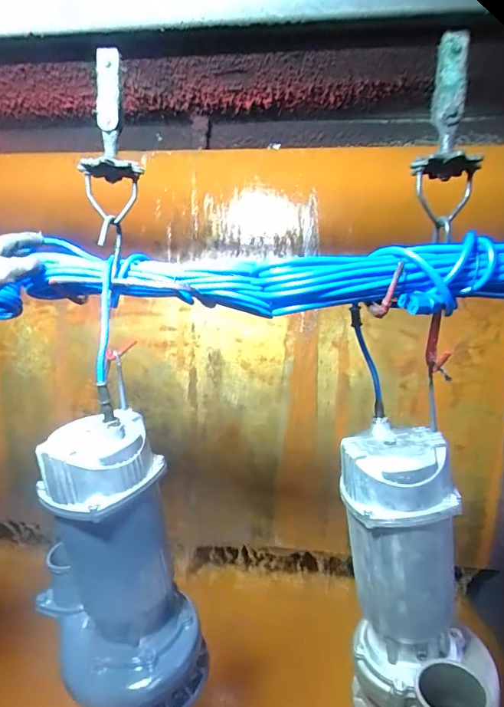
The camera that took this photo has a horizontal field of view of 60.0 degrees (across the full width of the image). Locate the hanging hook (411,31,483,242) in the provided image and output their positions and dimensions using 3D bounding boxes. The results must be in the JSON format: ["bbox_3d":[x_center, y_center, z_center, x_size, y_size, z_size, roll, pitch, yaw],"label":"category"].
[{"bbox_3d":[0.218,-0.240,0.488,0.070,0.206,0.050,4,7,25],"label":"hanging hook"}]

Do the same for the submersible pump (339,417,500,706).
[{"bbox_3d":[0.190,0.295,0.500,0.171,0.381,0.177,2,6,9],"label":"submersible pump"}]

